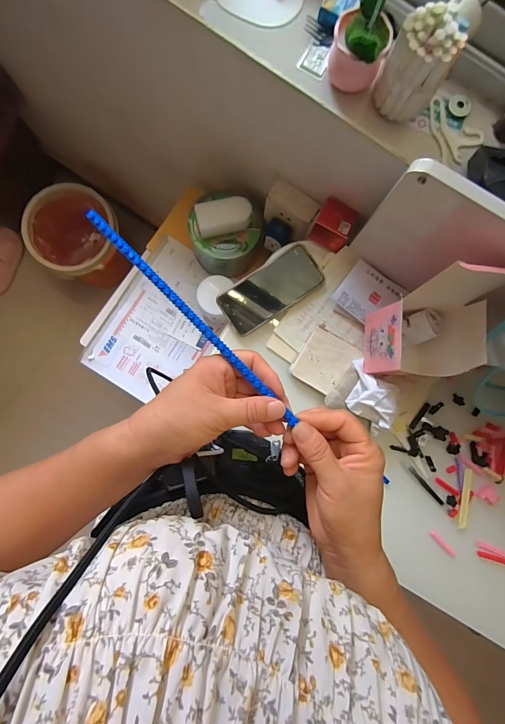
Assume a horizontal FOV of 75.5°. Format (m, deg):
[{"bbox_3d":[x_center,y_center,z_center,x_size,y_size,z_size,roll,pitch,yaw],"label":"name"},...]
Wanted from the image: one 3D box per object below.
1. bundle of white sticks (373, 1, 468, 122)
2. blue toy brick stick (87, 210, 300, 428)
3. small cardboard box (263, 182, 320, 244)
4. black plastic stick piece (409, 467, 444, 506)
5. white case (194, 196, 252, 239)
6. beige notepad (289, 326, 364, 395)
[{"bbox_3d":[0.165,-0.296,0.329,0.059,0.077,0.044,30,86,-1],"label":"bundle of white sticks"},{"bbox_3d":[-0.049,-0.036,0.262,0.009,0.007,0.235,-44,89,-4],"label":"blue toy brick stick"},{"bbox_3d":[0.066,-0.259,0.565,0.089,0.065,0.048,33,86,0],"label":"small cardboard box"},{"bbox_3d":[0.270,0.192,0.506,0.010,0.004,0.077,-42,89,-4],"label":"black plastic stick piece"},{"bbox_3d":[-0.050,-0.258,0.572,0.097,0.036,0.051,-16,88,-3],"label":"white case"},{"bbox_3d":[0.114,-0.001,0.507,0.081,0.012,0.089,32,86,0],"label":"beige notepad"}]

